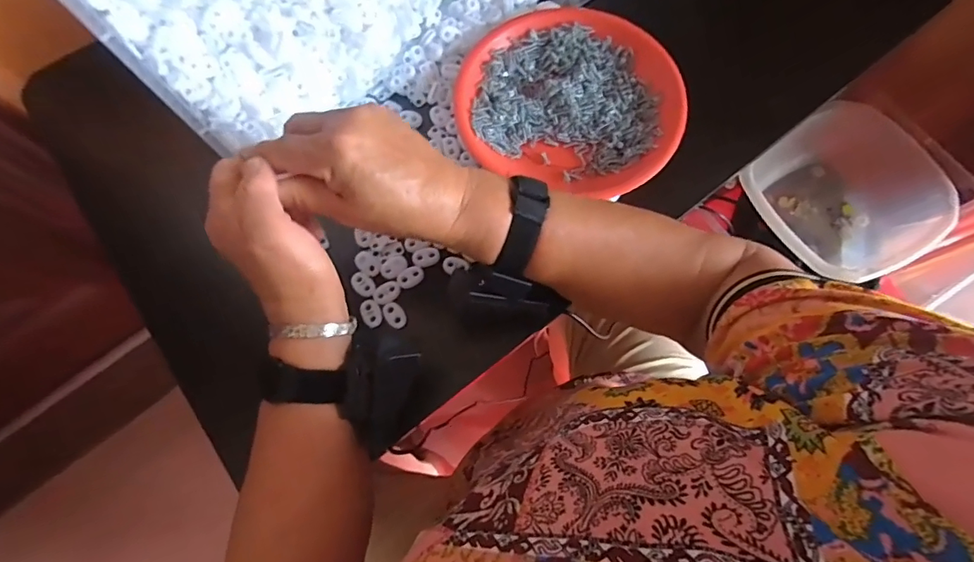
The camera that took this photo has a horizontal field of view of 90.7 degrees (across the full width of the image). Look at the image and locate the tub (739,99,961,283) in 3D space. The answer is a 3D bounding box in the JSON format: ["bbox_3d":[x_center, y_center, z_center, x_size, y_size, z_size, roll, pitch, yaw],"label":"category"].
[{"bbox_3d":[0.429,-0.097,0.603,0.209,0.086,0.197,-29,74,-8],"label":"tub"}]

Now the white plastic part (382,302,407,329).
[{"bbox_3d":[-0.074,0.027,0.384,0.014,0.004,0.023,-33,75,-9],"label":"white plastic part"}]

